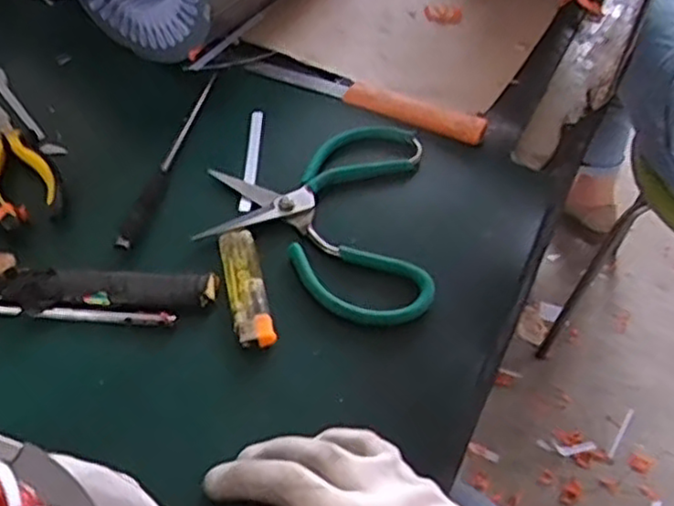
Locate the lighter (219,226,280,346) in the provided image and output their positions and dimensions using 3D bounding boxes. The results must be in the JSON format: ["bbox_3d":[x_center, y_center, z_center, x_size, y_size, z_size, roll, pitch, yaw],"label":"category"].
[{"bbox_3d":[-0.058,0.020,0.446,0.023,0.008,0.090,-10,53,-11],"label":"lighter"}]

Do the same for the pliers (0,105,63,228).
[{"bbox_3d":[-0.242,-0.073,0.517,0.052,0.017,0.140,-22,56,-20],"label":"pliers"}]

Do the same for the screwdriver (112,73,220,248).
[{"bbox_3d":[-0.123,-0.082,0.531,0.012,0.010,0.209,10,52,4],"label":"screwdriver"}]

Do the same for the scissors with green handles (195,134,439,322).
[{"bbox_3d":[-0.013,-0.025,0.492,0.148,0.014,0.168,2,52,-2],"label":"scissors with green handles"}]

